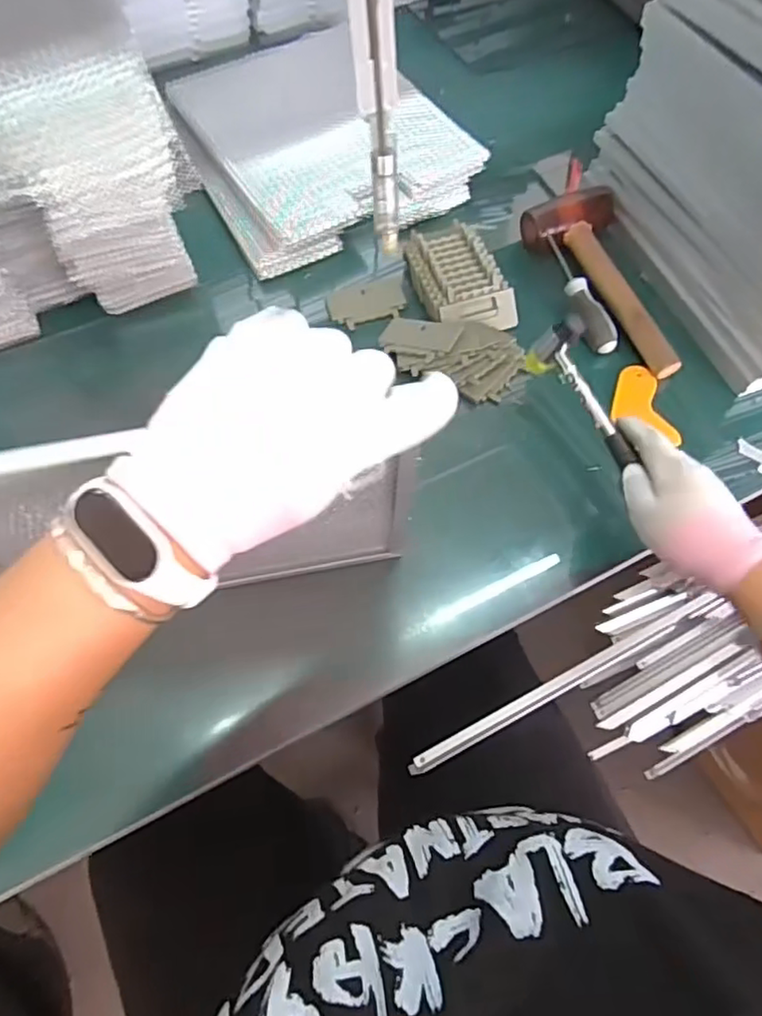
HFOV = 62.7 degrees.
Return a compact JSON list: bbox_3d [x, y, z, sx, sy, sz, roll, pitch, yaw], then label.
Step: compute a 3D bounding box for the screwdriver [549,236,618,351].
[{"bbox_3d":[0.220,-0.237,0.684,0.033,0.028,0.144,-12,64,-5],"label":"screwdriver"}]

